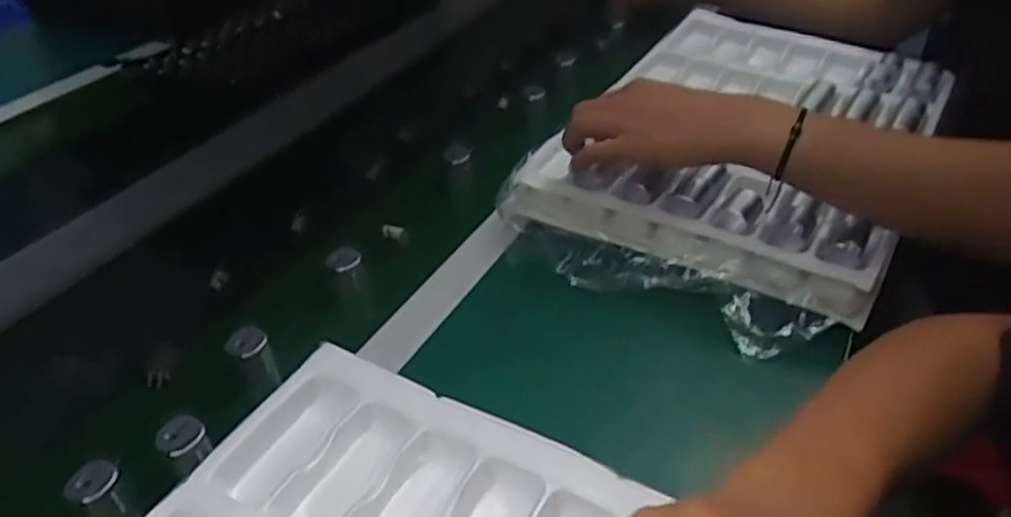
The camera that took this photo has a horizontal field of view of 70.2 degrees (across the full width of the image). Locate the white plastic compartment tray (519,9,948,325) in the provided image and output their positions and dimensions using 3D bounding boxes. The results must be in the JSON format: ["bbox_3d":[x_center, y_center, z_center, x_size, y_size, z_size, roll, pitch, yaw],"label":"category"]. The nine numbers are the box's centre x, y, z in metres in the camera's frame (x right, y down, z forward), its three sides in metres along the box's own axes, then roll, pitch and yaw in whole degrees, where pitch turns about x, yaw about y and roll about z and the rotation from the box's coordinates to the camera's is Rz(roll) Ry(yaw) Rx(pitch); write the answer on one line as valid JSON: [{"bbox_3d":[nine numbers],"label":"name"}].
[{"bbox_3d":[0.242,-0.134,0.729,0.326,0.071,0.443,20,43,26],"label":"white plastic compartment tray"}]

